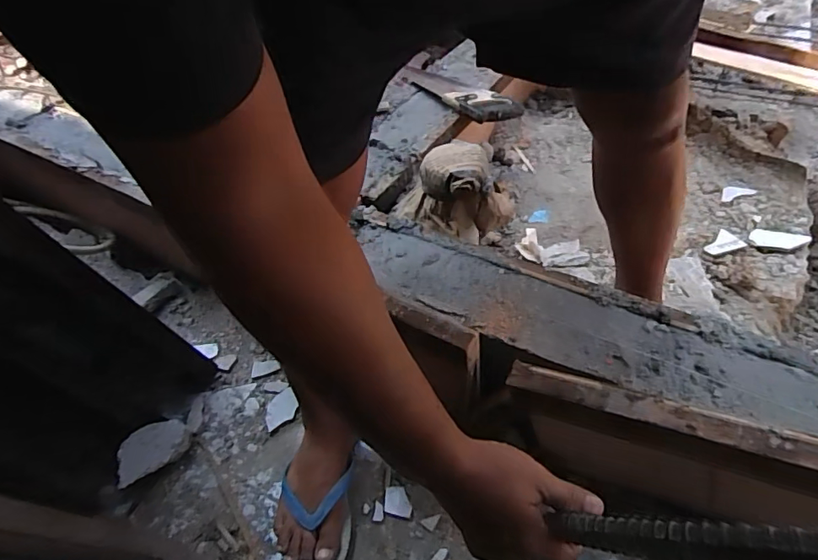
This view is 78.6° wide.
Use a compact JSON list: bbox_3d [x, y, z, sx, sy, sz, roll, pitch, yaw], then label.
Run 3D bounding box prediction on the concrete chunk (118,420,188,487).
[{"bbox_3d":[-0.393,0.262,0.765,0.113,0.059,0.054,-36,54,-24],"label":"concrete chunk"}]

